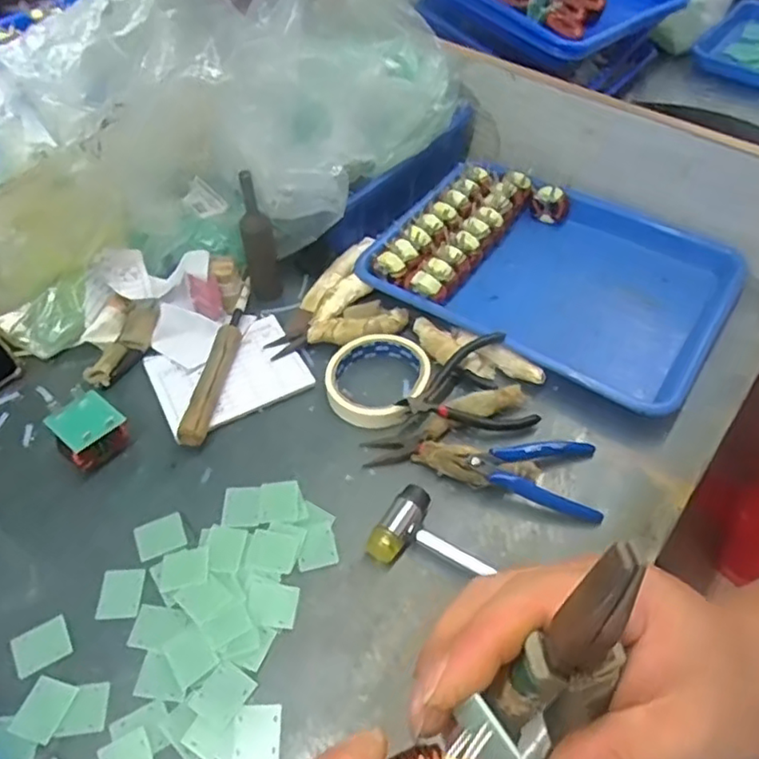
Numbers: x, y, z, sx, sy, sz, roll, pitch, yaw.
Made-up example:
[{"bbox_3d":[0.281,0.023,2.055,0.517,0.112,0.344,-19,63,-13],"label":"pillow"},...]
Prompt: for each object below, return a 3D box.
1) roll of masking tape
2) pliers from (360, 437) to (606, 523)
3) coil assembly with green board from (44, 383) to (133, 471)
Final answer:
[{"bbox_3d":[-0.002,-0.003,0.567,0.088,0.025,0.094,0,52,0],"label":"roll of masking tape"},{"bbox_3d":[0.084,0.063,0.514,0.184,0.028,0.064,9,52,8],"label":"pliers"},{"bbox_3d":[-0.238,0.044,0.523,0.053,0.051,0.049,30,58,22],"label":"coil assembly with green board"}]

